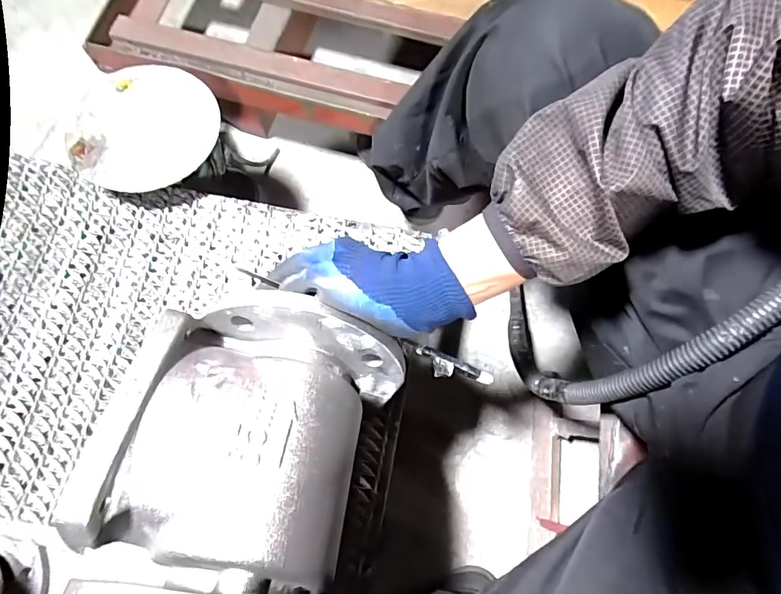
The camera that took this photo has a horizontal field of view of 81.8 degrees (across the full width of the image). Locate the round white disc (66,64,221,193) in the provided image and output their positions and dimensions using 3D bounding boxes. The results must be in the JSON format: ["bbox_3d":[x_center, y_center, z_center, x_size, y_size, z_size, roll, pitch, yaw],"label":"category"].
[{"bbox_3d":[-0.283,-0.195,0.516,0.160,0.020,0.150,0,73,0],"label":"round white disc"}]

